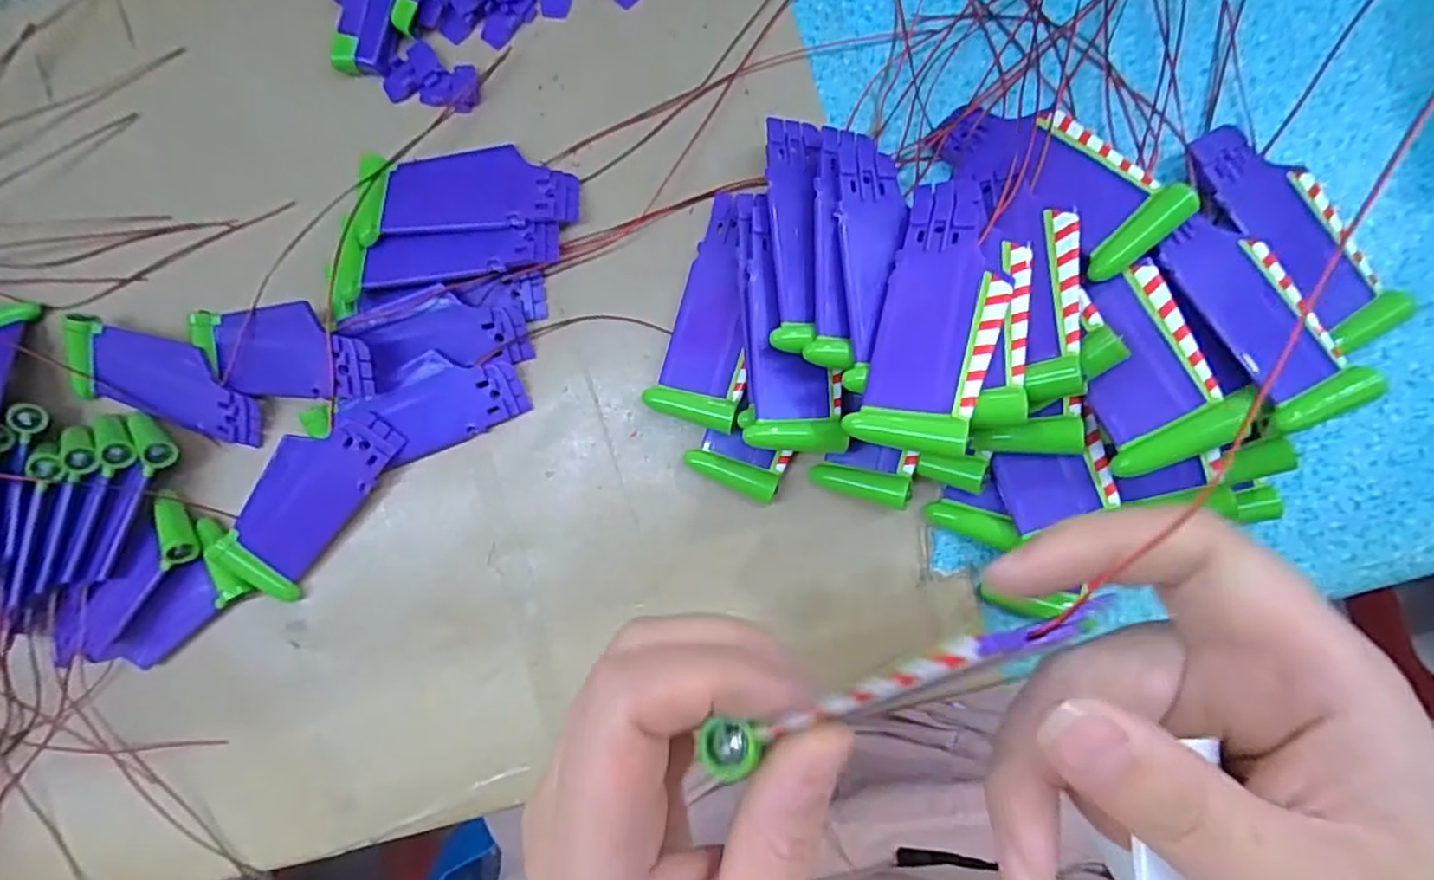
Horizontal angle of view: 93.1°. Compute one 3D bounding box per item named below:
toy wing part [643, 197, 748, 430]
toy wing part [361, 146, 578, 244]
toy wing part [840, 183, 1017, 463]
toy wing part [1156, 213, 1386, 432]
[{"bbox_3d":[0.002,-0.049,0.261,0.036,0.013,0.086,19,91,7],"label":"toy wing part"},{"bbox_3d":[-0.099,-0.101,0.271,0.084,0.018,0.036,-7,88,7],"label":"toy wing part"},{"bbox_3d":[0.073,-0.043,0.223,0.037,0.012,0.099,13,73,6],"label":"toy wing part"},{"bbox_3d":[0.177,-0.041,0.221,0.034,0.008,0.074,-27,73,5],"label":"toy wing part"}]

